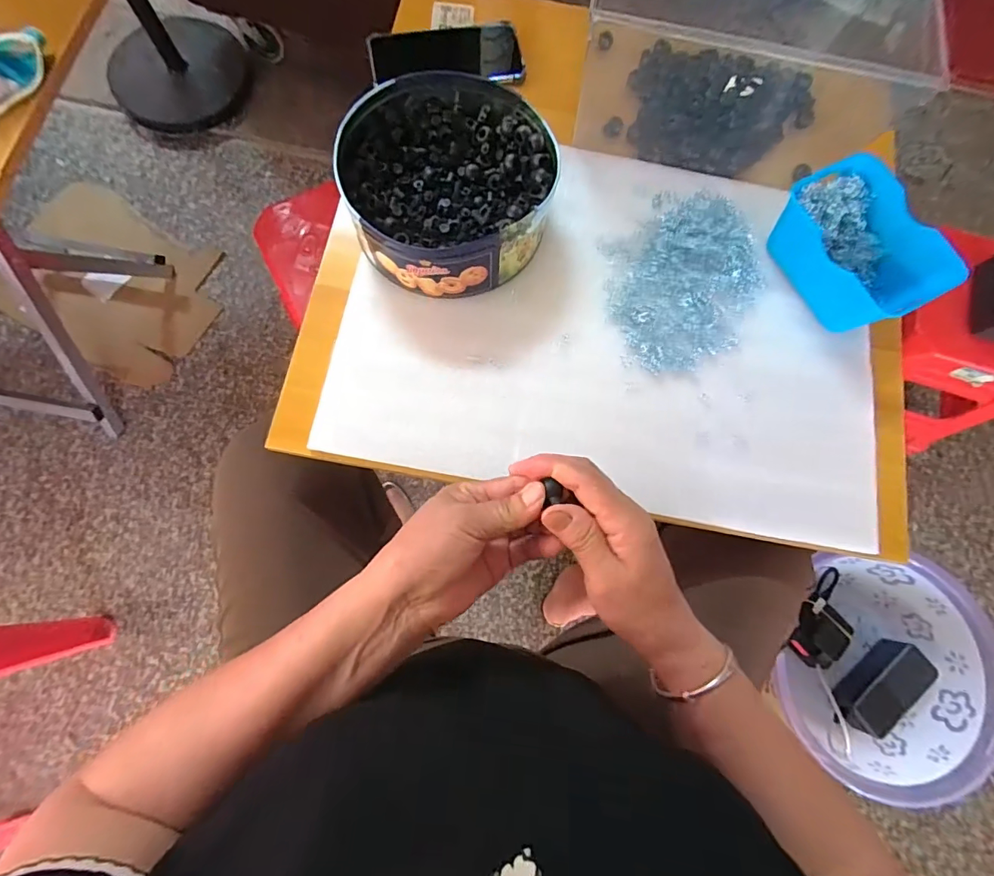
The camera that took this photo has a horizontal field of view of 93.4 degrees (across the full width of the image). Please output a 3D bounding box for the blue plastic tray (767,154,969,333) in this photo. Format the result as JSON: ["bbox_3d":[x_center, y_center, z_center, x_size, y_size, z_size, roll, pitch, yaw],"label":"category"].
[{"bbox_3d":[0.343,-0.181,0.452,0.102,0.062,0.153,-26,79,-10],"label":"blue plastic tray"}]

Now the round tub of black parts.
[{"bbox_3d":[-0.049,-0.249,0.448,0.189,0.070,0.217,-24,79,-9],"label":"round tub of black parts"}]

